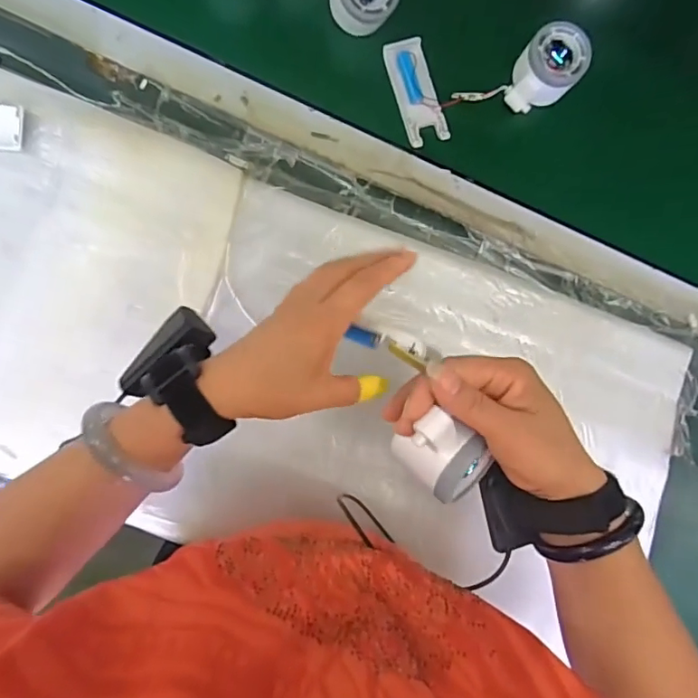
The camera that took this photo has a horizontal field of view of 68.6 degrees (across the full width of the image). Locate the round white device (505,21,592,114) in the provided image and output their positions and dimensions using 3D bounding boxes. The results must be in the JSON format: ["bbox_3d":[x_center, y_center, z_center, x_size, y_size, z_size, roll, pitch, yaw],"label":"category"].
[{"bbox_3d":[0.192,-0.273,0.506,0.062,0.040,0.084,29,87,-4],"label":"round white device"}]

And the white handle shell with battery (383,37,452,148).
[{"bbox_3d":[0.069,-0.262,0.523,0.041,0.011,0.106,-17,91,-5],"label":"white handle shell with battery"}]

